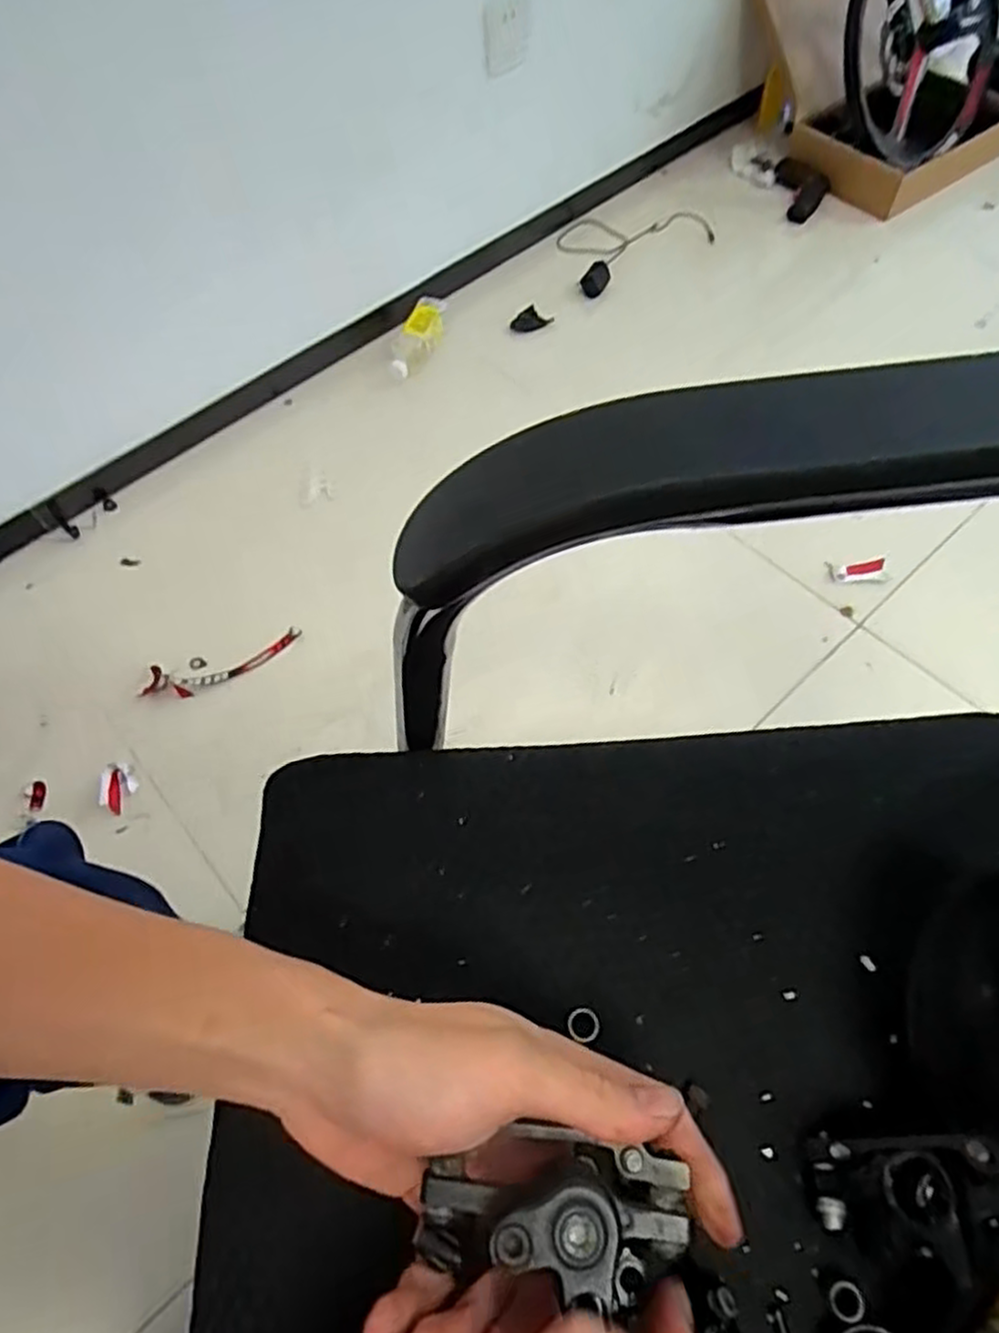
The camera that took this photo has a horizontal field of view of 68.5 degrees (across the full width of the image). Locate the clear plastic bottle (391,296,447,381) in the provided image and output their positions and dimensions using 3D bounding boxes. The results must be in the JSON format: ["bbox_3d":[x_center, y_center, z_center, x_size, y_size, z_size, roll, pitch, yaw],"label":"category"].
[{"bbox_3d":[-0.138,-0.561,1.237,0.056,0.066,0.161,20,64,14],"label":"clear plastic bottle"}]

